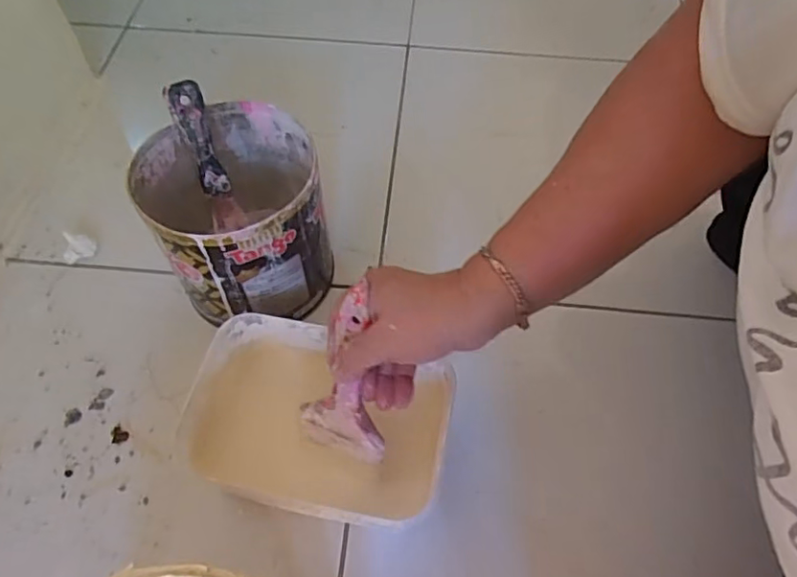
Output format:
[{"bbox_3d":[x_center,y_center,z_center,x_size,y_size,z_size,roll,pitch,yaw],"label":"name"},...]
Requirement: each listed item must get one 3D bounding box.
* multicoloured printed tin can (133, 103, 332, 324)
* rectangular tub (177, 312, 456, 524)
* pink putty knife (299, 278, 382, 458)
[{"bbox_3d":[-0.144,-0.060,0.531,0.143,0.159,0.150,1,58,-2],"label":"multicoloured printed tin can"},{"bbox_3d":[-0.064,0.110,0.470,0.206,0.087,0.133,7,58,2],"label":"rectangular tub"},{"bbox_3d":[-0.024,0.064,0.416,0.069,0.143,0.024,28,32,11],"label":"pink putty knife"}]

